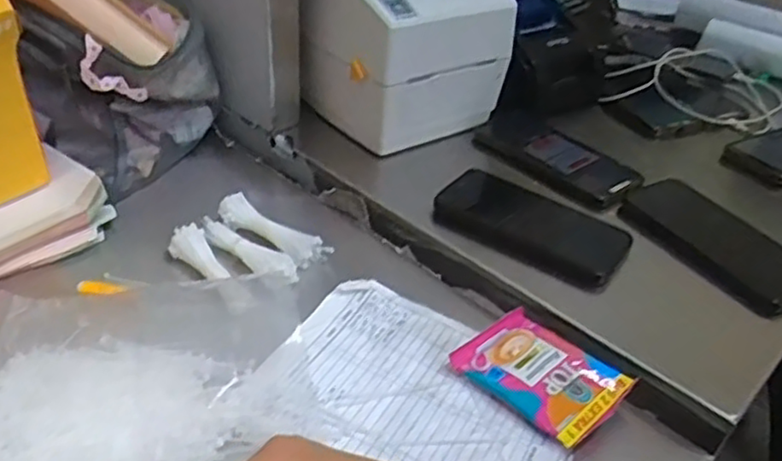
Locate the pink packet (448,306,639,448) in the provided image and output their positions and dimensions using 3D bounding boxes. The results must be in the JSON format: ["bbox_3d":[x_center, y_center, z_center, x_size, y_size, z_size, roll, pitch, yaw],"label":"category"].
[{"bbox_3d":[0.105,0.100,0.481,0.107,0.017,0.082,32,43,30],"label":"pink packet"}]

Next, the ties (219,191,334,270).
[{"bbox_3d":[-0.107,-0.001,0.596,0.111,0.023,0.029,25,40,23],"label":"ties"}]

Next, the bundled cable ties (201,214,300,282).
[{"bbox_3d":[-0.122,0.011,0.573,0.113,0.020,0.028,33,44,31],"label":"bundled cable ties"}]

